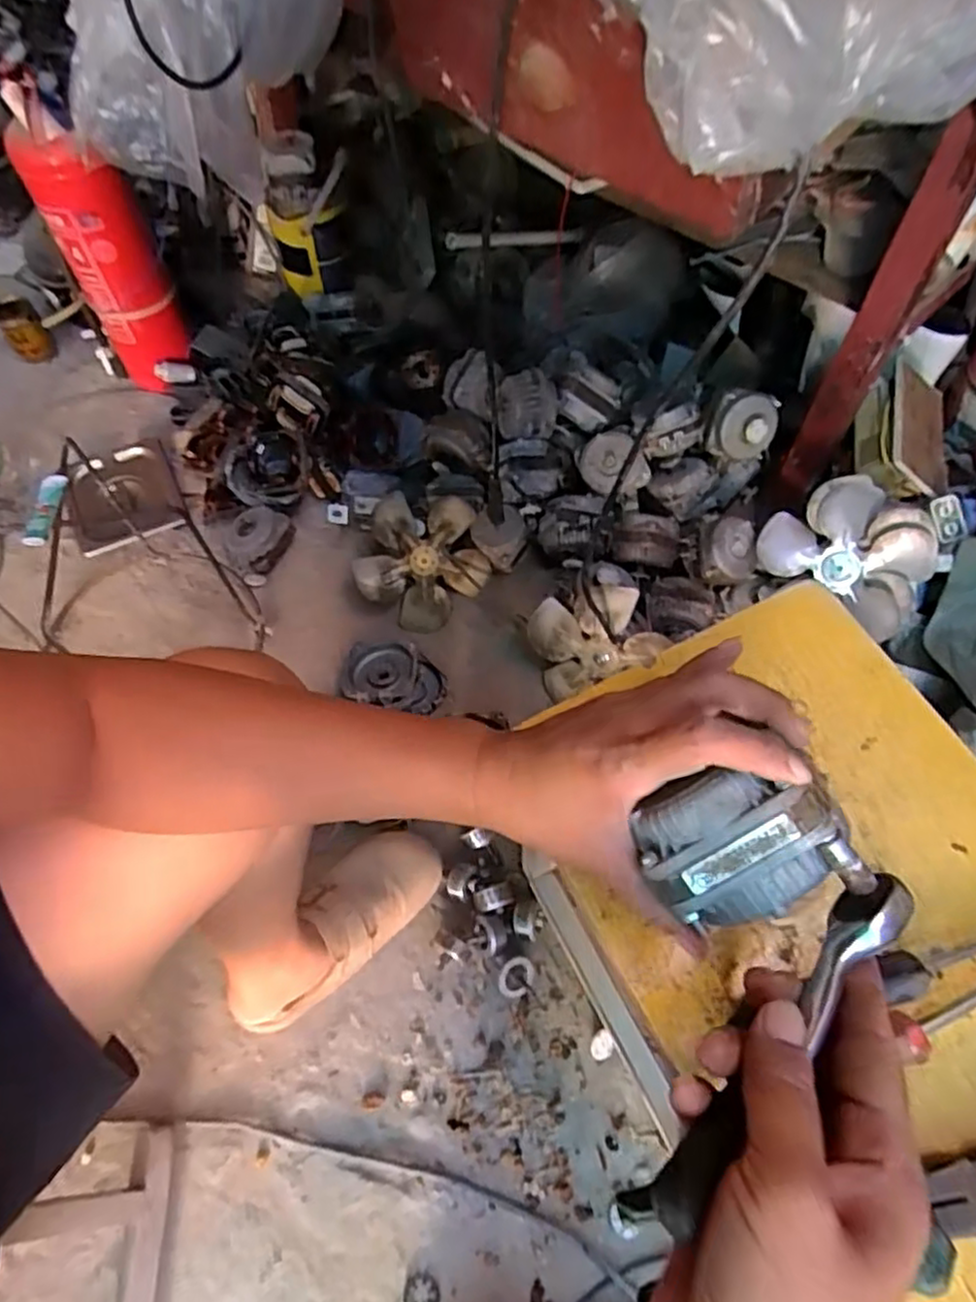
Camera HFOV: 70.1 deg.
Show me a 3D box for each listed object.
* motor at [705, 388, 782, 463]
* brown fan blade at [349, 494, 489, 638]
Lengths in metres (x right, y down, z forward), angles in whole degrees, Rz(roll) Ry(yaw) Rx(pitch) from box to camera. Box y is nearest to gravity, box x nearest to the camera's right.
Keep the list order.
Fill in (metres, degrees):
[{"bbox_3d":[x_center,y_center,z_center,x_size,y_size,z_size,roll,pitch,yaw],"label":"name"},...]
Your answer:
[{"bbox_3d":[0.324,-0.297,0.899,0.084,0.086,0.063,10,33,5],"label":"motor"},{"bbox_3d":[-0.088,-0.126,0.942,0.176,0.034,0.173,-40,111,-4],"label":"brown fan blade"}]

